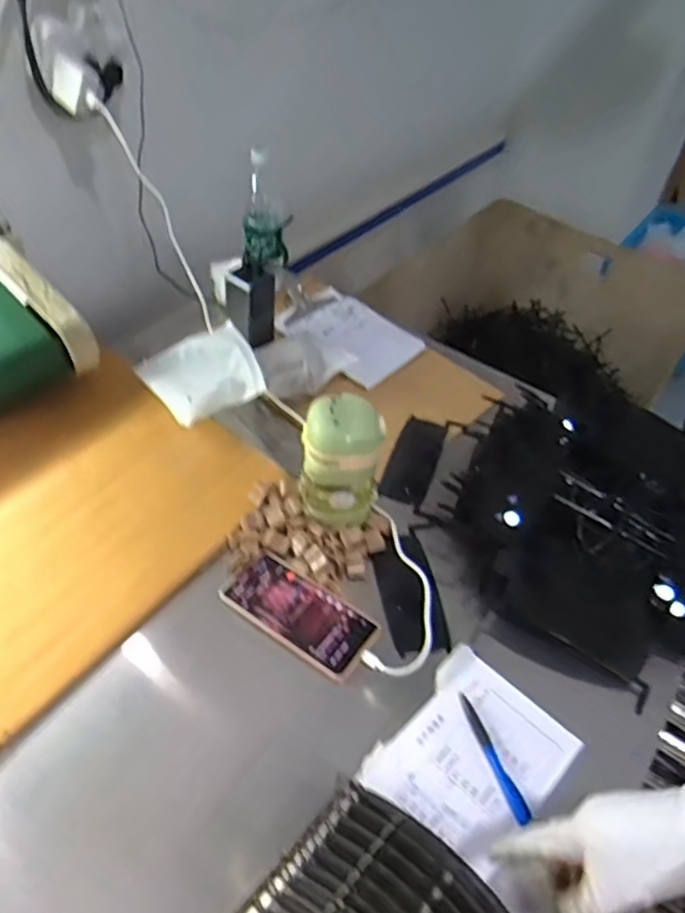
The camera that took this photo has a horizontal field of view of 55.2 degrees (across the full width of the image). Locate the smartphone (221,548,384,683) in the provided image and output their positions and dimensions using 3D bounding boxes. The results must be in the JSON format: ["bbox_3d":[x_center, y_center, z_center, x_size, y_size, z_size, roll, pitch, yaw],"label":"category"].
[{"bbox_3d":[-0.045,0.159,0.682,0.160,0.006,0.080,29,49,20],"label":"smartphone"}]

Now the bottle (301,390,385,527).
[{"bbox_3d":[-0.003,0.010,0.730,0.083,0.142,0.075,14,46,6],"label":"bottle"}]

